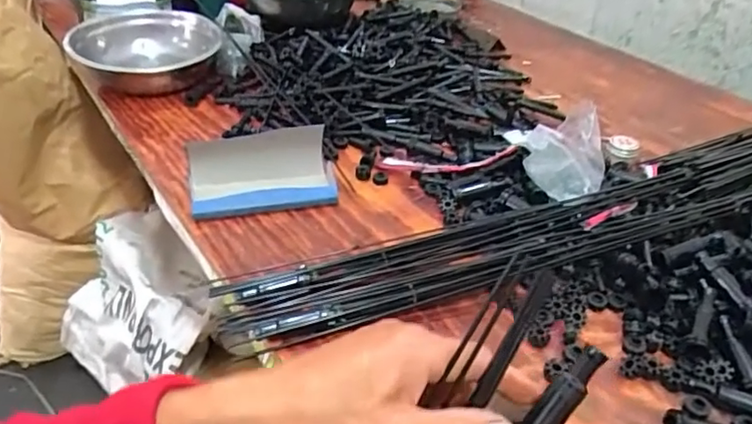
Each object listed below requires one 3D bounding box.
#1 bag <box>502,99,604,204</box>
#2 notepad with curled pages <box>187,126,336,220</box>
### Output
[{"bbox_3d":[0.202,-0.059,0.669,0.114,0.103,0.077,15,37,14],"label":"bag"},{"bbox_3d":[-0.131,-0.045,0.676,0.166,0.055,0.089,-5,37,-13],"label":"notepad with curled pages"}]

